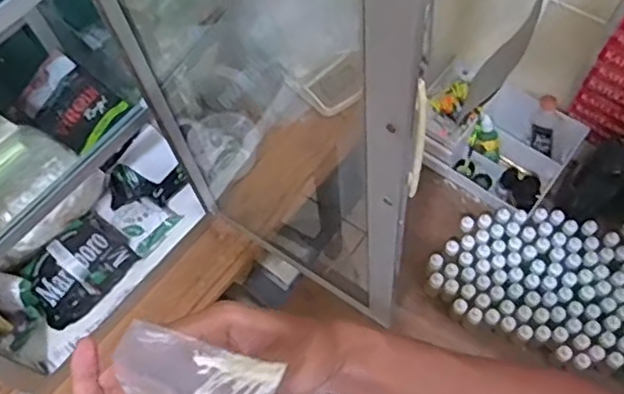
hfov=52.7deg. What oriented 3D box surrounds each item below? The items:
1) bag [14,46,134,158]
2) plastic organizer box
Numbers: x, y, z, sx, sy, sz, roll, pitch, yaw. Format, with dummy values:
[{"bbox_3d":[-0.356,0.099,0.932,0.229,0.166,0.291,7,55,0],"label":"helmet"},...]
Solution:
[{"bbox_3d":[-0.310,-0.114,0.811,0.124,0.043,0.101,36,90,0],"label":"bag"},{"bbox_3d":[0.262,-0.087,0.949,0.225,0.098,0.147,37,70,19],"label":"plastic organizer box"}]

